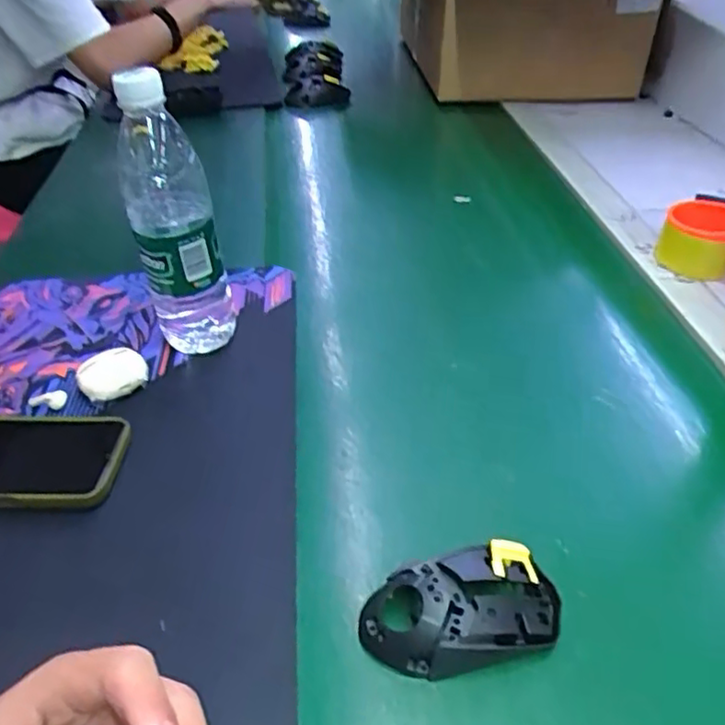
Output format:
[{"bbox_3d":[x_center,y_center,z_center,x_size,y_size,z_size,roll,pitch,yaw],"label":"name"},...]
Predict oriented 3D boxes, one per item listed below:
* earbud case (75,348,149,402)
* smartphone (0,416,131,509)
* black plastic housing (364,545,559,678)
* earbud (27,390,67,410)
[{"bbox_3d":[-0.202,0.011,0.541,0.052,0.022,0.042,-19,43,-22],"label":"earbud case"},{"bbox_3d":[-0.259,0.070,0.479,0.170,0.017,0.086,0,39,-1],"label":"smartphone"},{"bbox_3d":[0.058,0.144,0.389,0.115,0.031,0.061,-11,40,-14],"label":"black plastic housing"},{"bbox_3d":[-0.251,0.029,0.530,0.032,0.011,0.014,1,39,1],"label":"earbud"}]

